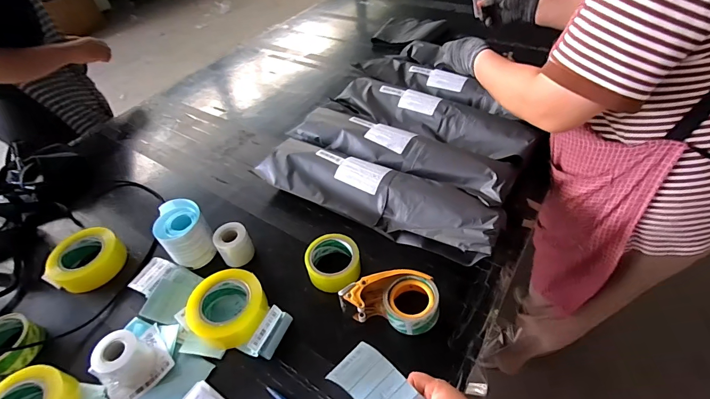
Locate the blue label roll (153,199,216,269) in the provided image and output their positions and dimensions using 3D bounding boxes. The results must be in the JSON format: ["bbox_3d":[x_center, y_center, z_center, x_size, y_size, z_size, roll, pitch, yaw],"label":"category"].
[{"bbox_3d":[-0.334,0.067,0.722,0.086,0.098,0.120,-25,50,-17],"label":"blue label roll"}]

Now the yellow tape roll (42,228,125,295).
[{"bbox_3d":[-0.542,0.119,0.735,0.126,0.042,0.128,-3,47,3],"label":"yellow tape roll"}]

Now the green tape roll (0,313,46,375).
[{"bbox_3d":[-0.605,0.251,0.634,0.090,0.050,0.088,12,50,16],"label":"green tape roll"}]

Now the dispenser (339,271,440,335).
[{"bbox_3d":[0.062,0.167,0.613,0.156,0.064,0.092,13,51,17],"label":"dispenser"}]

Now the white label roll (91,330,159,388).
[{"bbox_3d":[-0.362,0.250,0.577,0.062,0.071,0.062,-3,47,3],"label":"white label roll"}]

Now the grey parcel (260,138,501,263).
[{"bbox_3d":[0.031,-0.011,0.760,0.521,0.084,0.155,20,53,23],"label":"grey parcel"}]

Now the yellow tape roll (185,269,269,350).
[{"bbox_3d":[-0.214,0.186,0.619,0.122,0.070,0.112,-3,47,3],"label":"yellow tape roll"}]

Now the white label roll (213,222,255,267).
[{"bbox_3d":[-0.234,0.090,0.710,0.064,0.067,0.058,-30,51,-20],"label":"white label roll"}]

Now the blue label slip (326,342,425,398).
[{"bbox_3d":[0.030,0.254,0.491,0.117,0.016,0.069,42,88,4],"label":"blue label slip"}]

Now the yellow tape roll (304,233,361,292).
[{"bbox_3d":[-0.039,0.120,0.670,0.096,0.055,0.101,-3,47,3],"label":"yellow tape roll"}]

